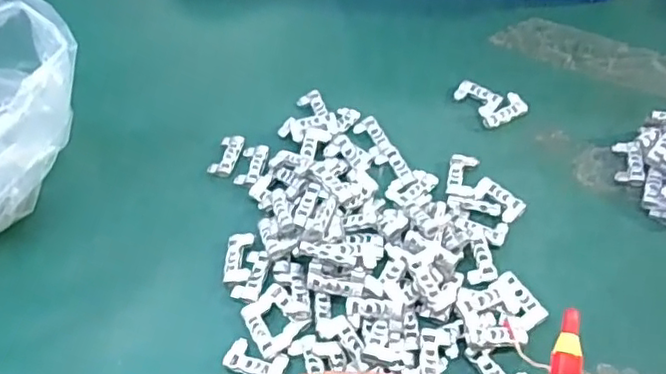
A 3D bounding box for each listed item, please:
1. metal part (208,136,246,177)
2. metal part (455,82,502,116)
[{"bbox_3d":[-0.067,-0.020,0.385,0.016,0.007,0.032,14,55,14],"label":"metal part"},{"bbox_3d":[0.098,-0.059,0.402,0.018,0.007,0.030,-38,59,-22],"label":"metal part"}]

